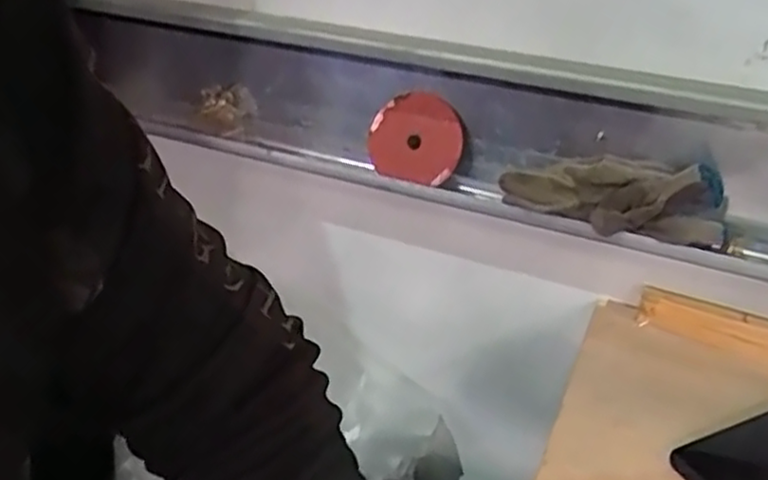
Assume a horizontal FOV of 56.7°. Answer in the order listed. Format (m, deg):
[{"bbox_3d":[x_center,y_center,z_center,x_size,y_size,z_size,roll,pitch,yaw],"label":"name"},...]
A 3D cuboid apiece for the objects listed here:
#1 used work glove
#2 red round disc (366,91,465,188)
[{"bbox_3d":[0.222,-0.048,0.684,0.199,0.072,0.057,14,29,21],"label":"used work glove"},{"bbox_3d":[0.029,-0.110,0.758,0.113,0.091,0.018,19,24,30],"label":"red round disc"}]

